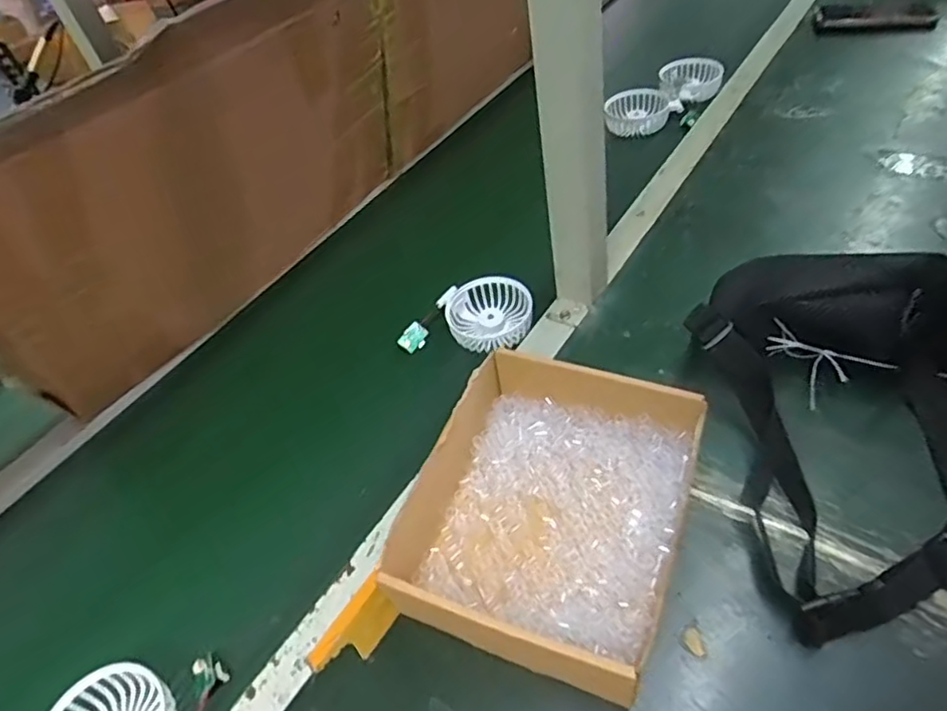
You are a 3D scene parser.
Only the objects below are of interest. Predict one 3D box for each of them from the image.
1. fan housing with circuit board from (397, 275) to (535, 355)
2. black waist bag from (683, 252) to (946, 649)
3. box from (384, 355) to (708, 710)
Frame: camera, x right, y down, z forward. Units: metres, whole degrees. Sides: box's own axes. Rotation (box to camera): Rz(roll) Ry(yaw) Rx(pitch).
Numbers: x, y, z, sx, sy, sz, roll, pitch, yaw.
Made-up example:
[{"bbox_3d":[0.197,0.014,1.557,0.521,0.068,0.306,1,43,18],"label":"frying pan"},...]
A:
[{"bbox_3d":[-0.004,-0.042,0.652,0.130,0.032,0.086,3,48,16],"label":"fan housing with circuit board"},{"bbox_3d":[0.309,0.031,0.455,0.233,0.096,0.289,-7,47,4],"label":"black waist bag"},{"bbox_3d":[0.054,0.104,0.442,0.178,0.061,0.212,15,53,25],"label":"box"}]

